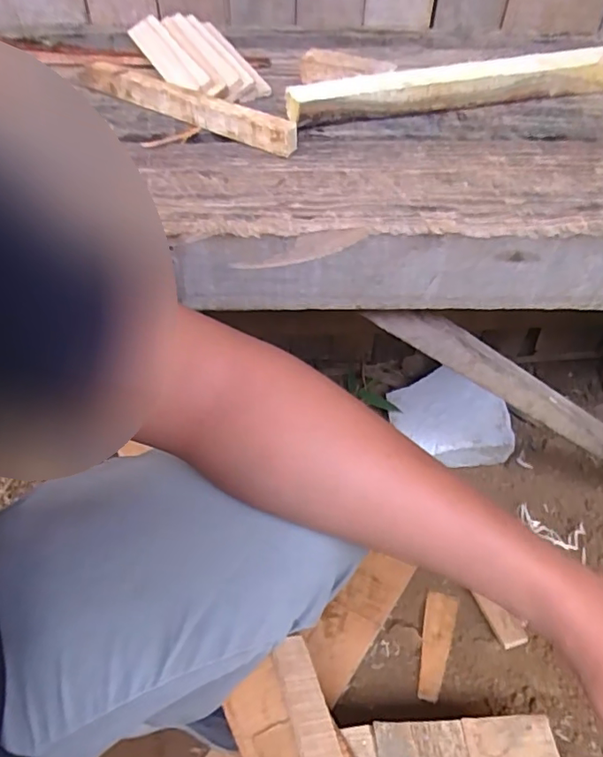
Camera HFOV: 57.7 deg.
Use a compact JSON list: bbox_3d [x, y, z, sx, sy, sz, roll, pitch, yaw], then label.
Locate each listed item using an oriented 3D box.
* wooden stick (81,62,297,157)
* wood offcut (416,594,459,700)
[{"bbox_3d":[-0.099,-0.227,0.449,0.218,0.025,0.020,27,56,23],"label":"wooden stick"},{"bbox_3d":[0.183,0.358,0.745,0.041,0.012,0.153,14,38,14],"label":"wood offcut"}]

